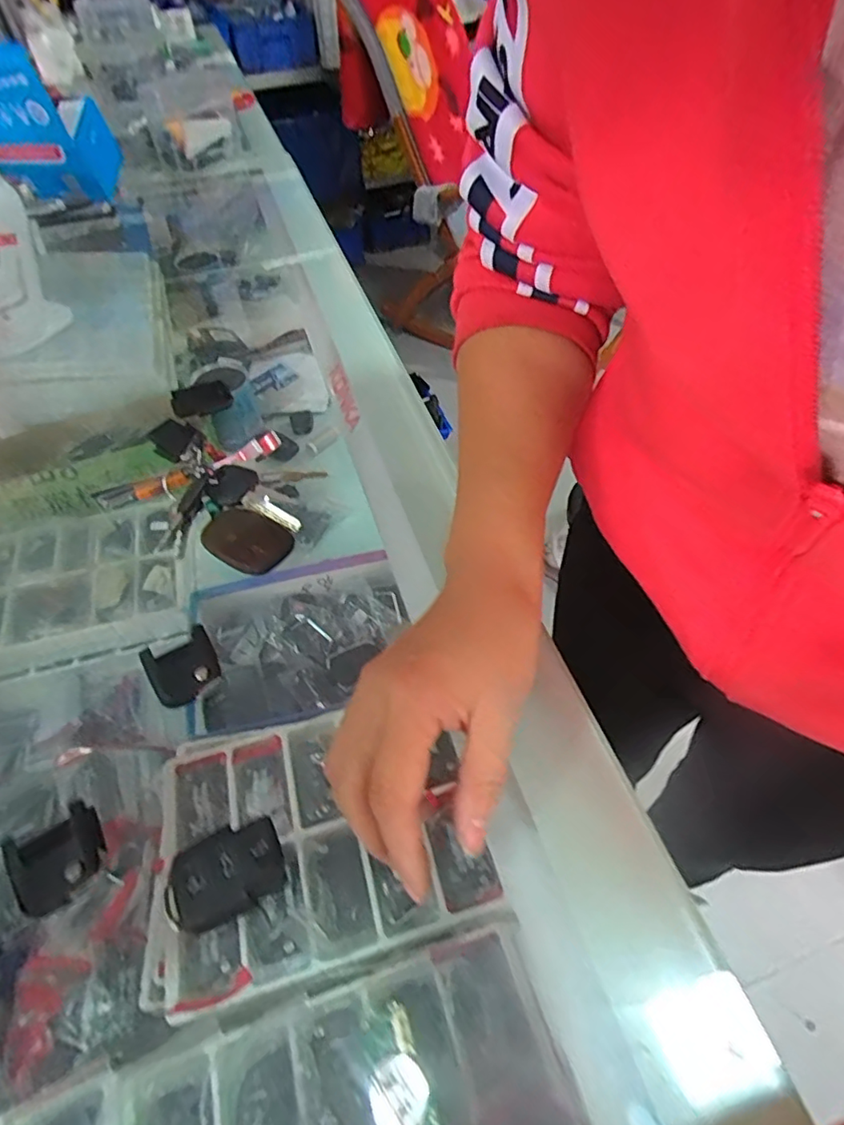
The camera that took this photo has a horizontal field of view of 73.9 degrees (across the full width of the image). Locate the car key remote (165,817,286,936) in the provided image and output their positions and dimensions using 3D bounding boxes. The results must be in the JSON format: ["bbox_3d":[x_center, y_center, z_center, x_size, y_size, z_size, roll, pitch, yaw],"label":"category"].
[{"bbox_3d":[-0.079,0.125,0.225,0.046,0.008,0.030,-25,55,-16],"label":"car key remote"}]

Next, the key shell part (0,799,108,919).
[{"bbox_3d":[-0.151,0.121,0.232,0.032,0.012,0.037,-34,58,-22],"label":"key shell part"}]

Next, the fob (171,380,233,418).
[{"bbox_3d":[-0.172,-0.127,0.437,0.044,0.018,0.020,-30,56,-20],"label":"fob"}]

